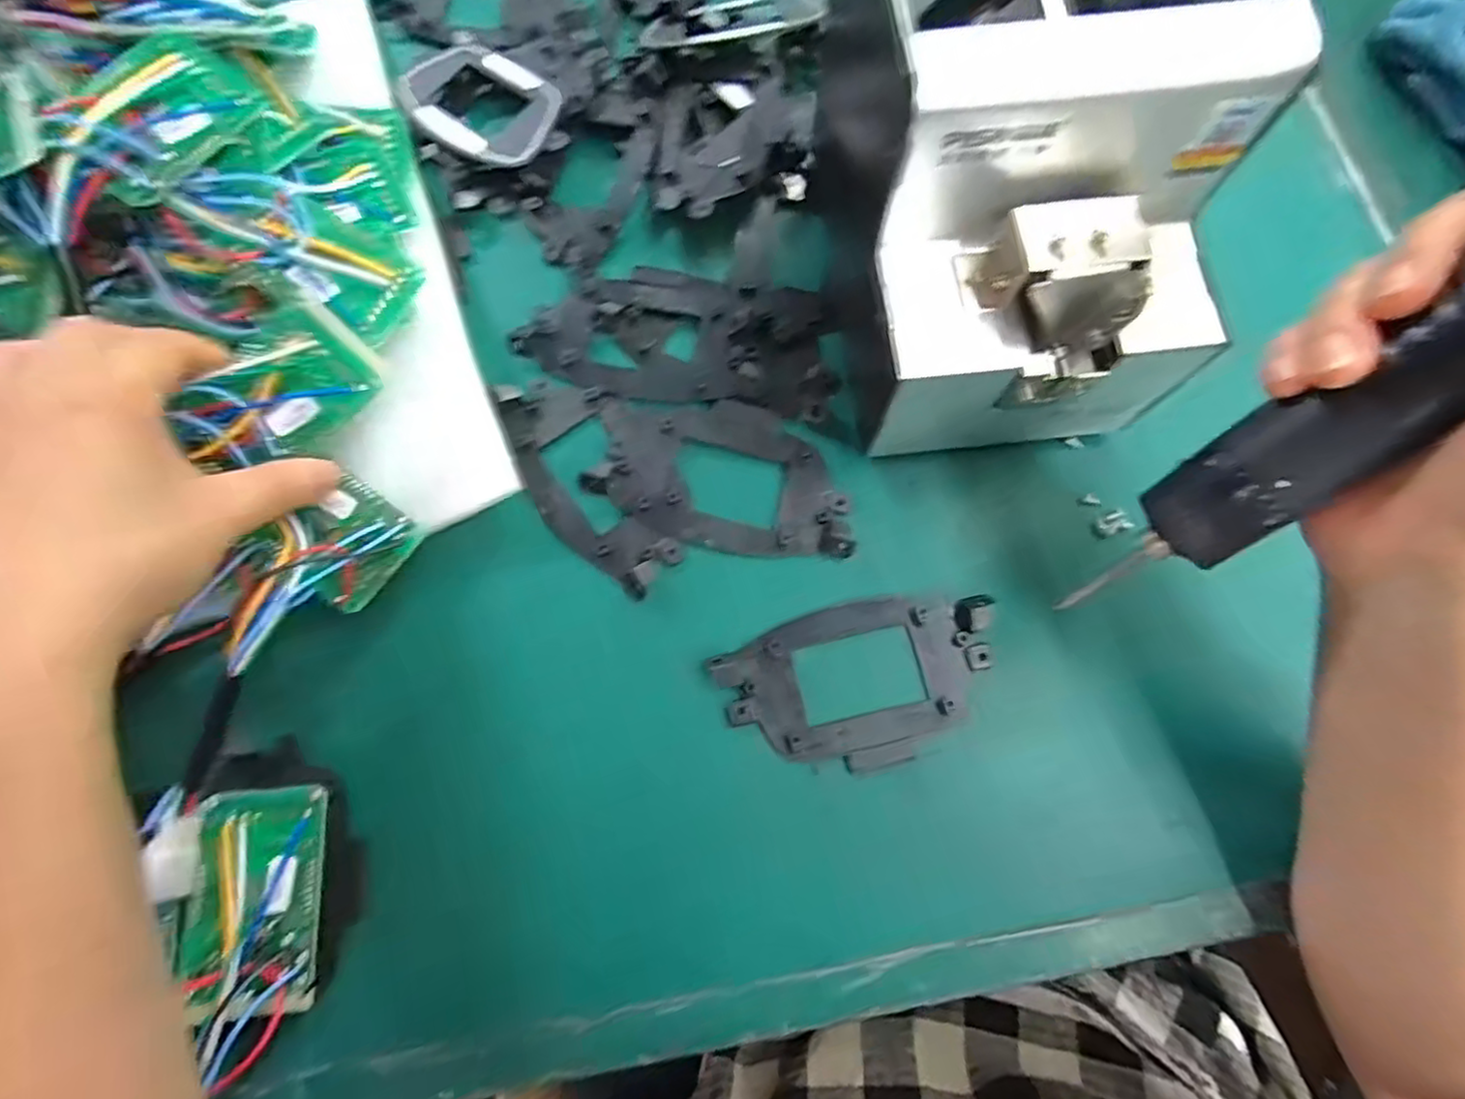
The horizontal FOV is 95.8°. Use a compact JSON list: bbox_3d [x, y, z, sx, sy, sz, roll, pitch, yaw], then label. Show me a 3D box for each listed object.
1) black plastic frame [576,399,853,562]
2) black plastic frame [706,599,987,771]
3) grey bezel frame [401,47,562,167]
[{"bbox_3d":[-0.004,-0.036,0.312,0.121,0.009,0.071,9,75,2],"label":"black plastic frame"},{"bbox_3d":[0.057,0.058,0.290,0.121,0.010,0.069,-15,76,-4],"label":"black plastic frame"},{"bbox_3d":[-0.136,-0.242,0.364,0.094,0.017,0.059,38,78,9],"label":"grey bezel frame"}]

